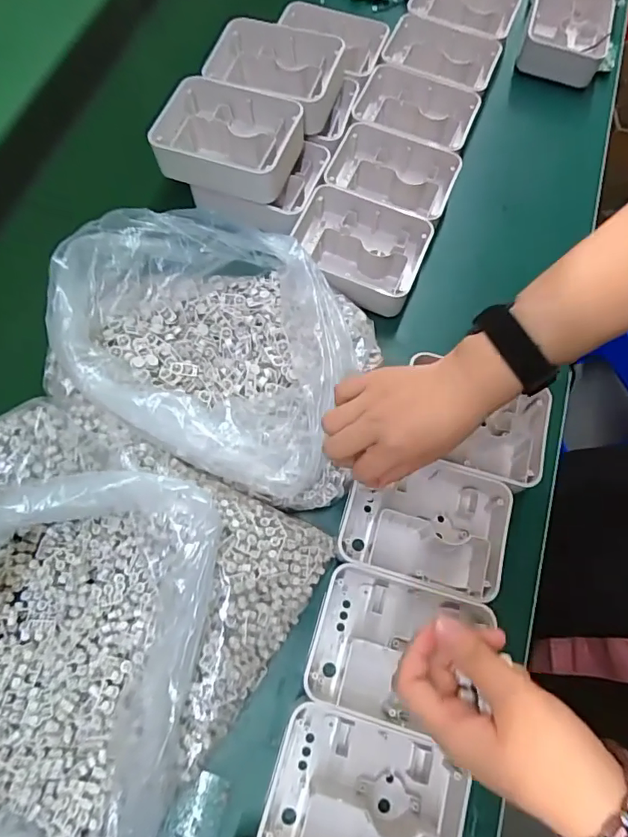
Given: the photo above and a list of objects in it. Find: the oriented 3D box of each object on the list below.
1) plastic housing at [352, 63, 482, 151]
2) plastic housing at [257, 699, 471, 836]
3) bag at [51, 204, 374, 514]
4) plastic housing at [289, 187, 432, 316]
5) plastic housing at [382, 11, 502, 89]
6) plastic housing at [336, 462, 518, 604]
[{"bbox_3d":[0.115,-0.346,0.567,0.130,0.038,0.096,18,70,5],"label":"plastic housing"},{"bbox_3d":[0.037,0.267,0.346,0.133,0.038,0.103,16,70,4],"label":"plastic housing"},{"bbox_3d":[-0.082,-0.075,0.429,0.259,0.095,0.226,23,70,7],"label":"bag"},{"bbox_3d":[0.042,-0.164,0.510,0.130,0.053,0.109,22,70,6],"label":"plastic housing"},{"bbox_3d":[0.154,-0.437,0.590,0.126,0.016,0.088,20,70,6],"label":"plastic housing"},{"bbox_3d":[0.092,0.087,0.421,0.125,0.042,0.101,16,70,4],"label":"plastic housing"}]

